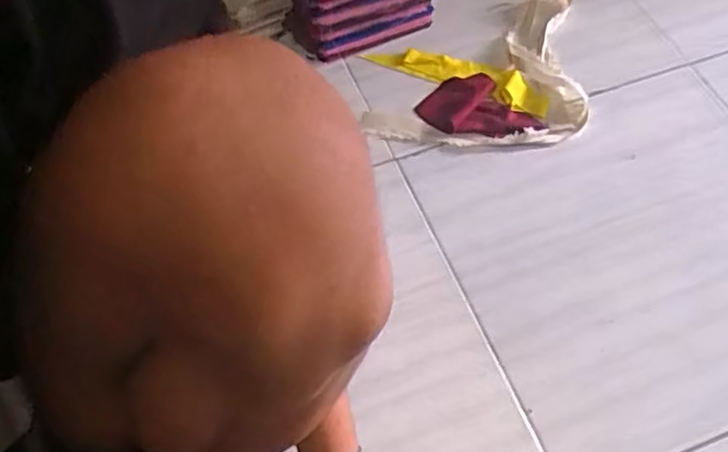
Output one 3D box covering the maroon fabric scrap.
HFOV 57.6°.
[{"bbox_3d":[0.136,-0.133,0.792,0.099,0.012,0.123,-35,64,-19],"label":"maroon fabric scrap"}]

